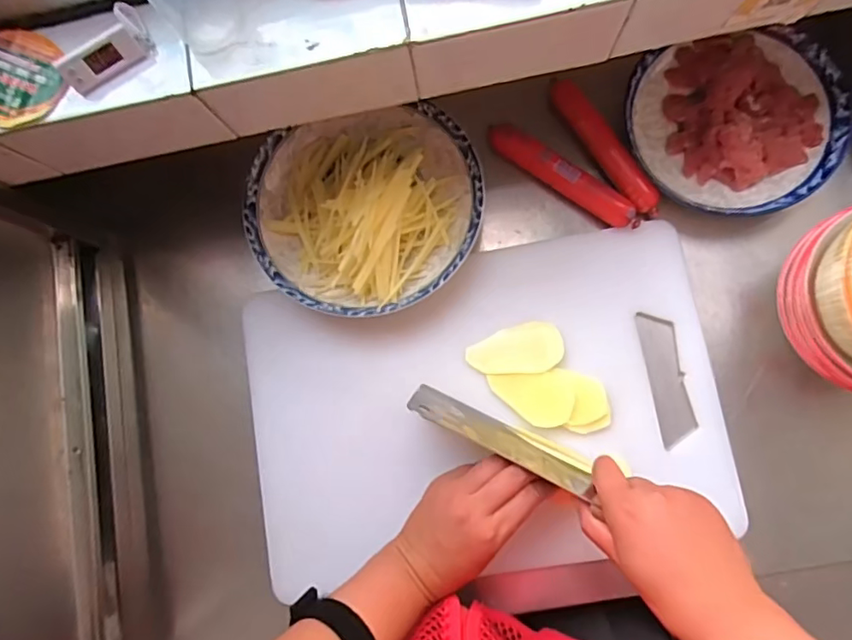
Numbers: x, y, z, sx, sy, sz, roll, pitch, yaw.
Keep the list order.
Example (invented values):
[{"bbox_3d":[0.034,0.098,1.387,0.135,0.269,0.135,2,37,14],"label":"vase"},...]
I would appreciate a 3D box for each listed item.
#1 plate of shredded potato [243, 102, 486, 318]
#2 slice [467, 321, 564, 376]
[{"bbox_3d":[-0.059,-0.108,0.529,0.217,0.052,0.203,-1,83,5],"label":"plate of shredded potato"},{"bbox_3d":[0.083,0.027,0.528,0.087,0.011,0.047,-4,83,5],"label":"slice"}]

